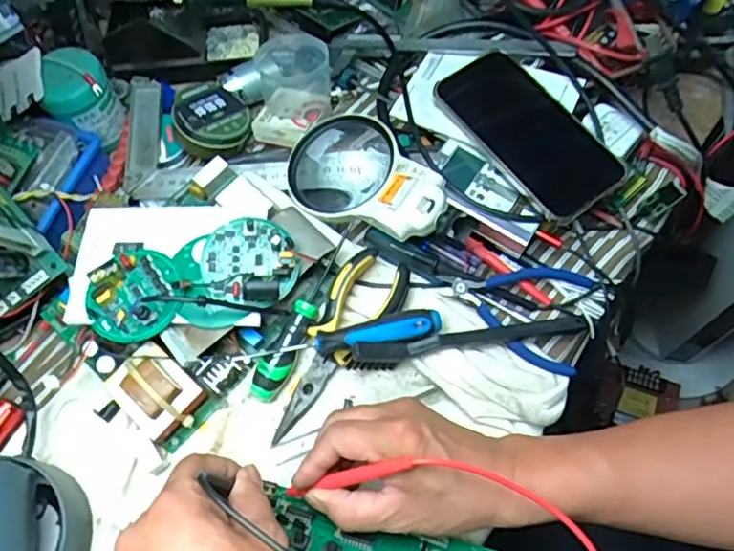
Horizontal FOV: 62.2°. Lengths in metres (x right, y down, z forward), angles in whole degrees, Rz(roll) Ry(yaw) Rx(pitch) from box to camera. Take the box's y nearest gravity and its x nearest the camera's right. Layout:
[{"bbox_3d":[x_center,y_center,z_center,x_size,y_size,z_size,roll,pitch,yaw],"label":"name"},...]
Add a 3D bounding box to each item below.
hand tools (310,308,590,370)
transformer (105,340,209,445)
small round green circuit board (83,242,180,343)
[{"bbox_3d":[0.064,0.039,0.451,0.199,0.034,0.033,-11,65,-3],"label":"hand tools"},{"bbox_3d":[-0.154,0.085,0.448,0.058,0.041,0.049,39,73,18],"label":"transformer"},{"bbox_3d":[-0.171,0.012,0.446,0.068,0.027,0.070,-1,65,2],"label":"small round green circuit board"}]

